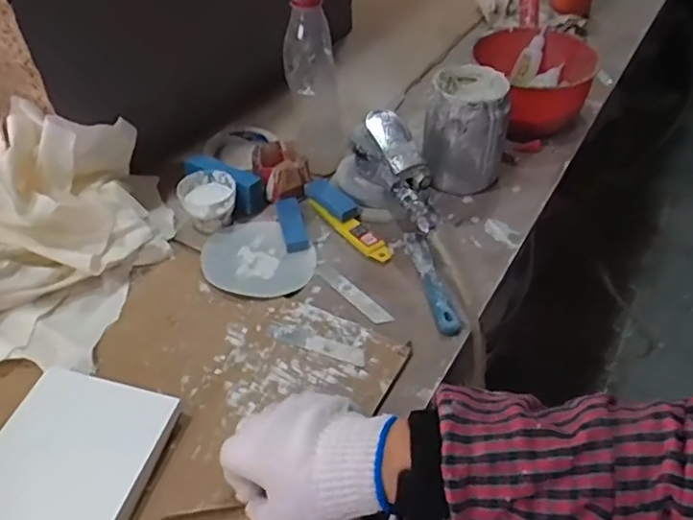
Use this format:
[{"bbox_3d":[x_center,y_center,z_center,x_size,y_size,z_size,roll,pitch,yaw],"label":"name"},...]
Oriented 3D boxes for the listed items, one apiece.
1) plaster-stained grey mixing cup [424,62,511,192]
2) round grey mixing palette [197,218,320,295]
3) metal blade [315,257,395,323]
[{"bbox_3d":[0.140,-0.153,0.685,0.088,0.120,0.090,0,45,0],"label":"plaster-stained grey mixing cup"},{"bbox_3d":[-0.094,-0.001,0.614,0.116,0.009,0.102,31,53,27],"label":"round grey mixing palette"},{"bbox_3d":[0.004,0.032,0.590,0.018,0.006,0.104,-39,56,-19],"label":"metal blade"}]

